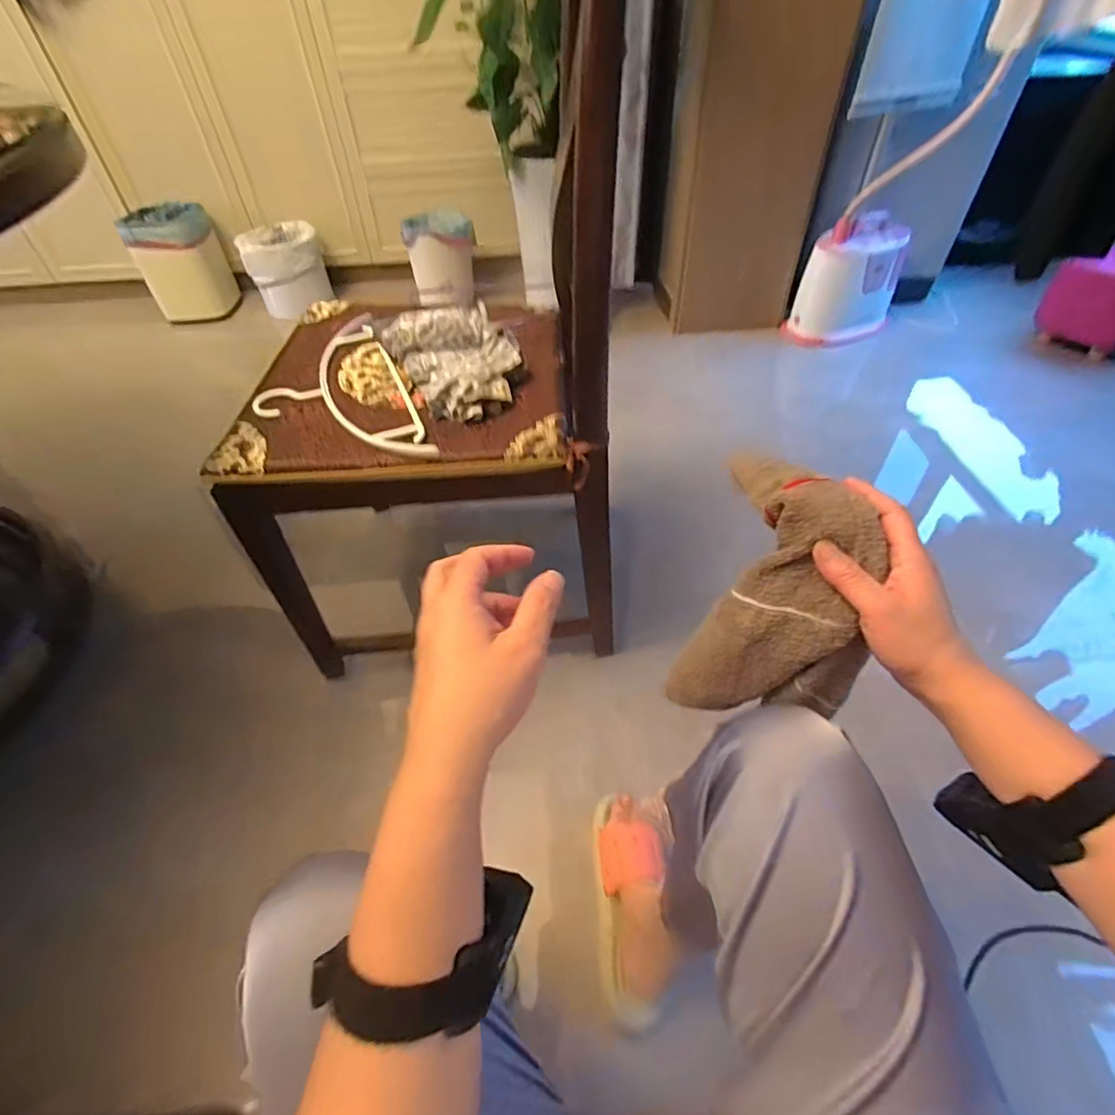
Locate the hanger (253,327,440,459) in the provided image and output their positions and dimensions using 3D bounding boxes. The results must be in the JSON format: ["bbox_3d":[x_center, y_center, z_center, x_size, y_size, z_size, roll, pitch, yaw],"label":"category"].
[{"bbox_3d":[-0.303,-0.213,0.750,0.190,0.017,0.345,-20,50,-15],"label":"hanger"}]

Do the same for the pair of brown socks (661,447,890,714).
[{"bbox_3d":[0.168,0.040,0.435,0.126,0.213,0.081,10,49,12],"label":"pair of brown socks"}]

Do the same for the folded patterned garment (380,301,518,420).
[{"bbox_3d":[-0.133,-0.278,0.749,0.152,0.077,0.205,-24,51,-18],"label":"folded patterned garment"}]

